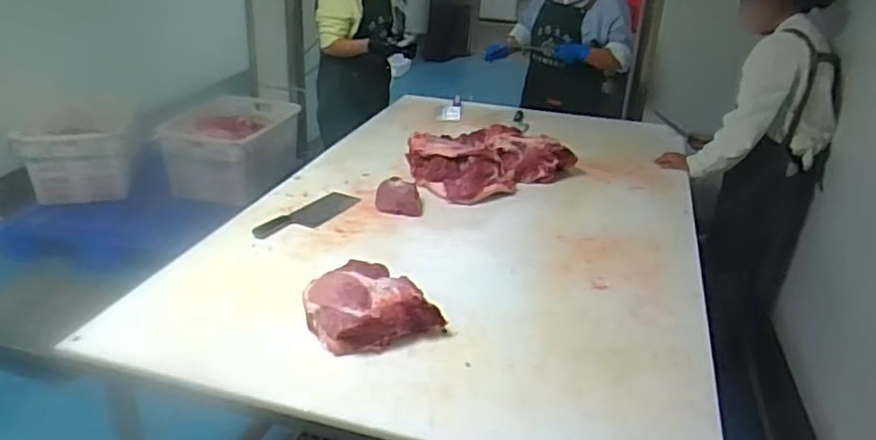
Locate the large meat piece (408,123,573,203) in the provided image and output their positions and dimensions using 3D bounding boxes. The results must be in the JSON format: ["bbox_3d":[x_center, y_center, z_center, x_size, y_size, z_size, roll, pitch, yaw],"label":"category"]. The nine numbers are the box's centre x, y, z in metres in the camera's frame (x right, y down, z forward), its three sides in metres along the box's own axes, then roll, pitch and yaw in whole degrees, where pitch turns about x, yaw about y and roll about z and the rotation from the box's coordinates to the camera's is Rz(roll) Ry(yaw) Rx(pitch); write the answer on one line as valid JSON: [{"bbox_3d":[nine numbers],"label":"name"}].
[{"bbox_3d":[0.157,-0.180,1.931,0.436,0.129,0.245,-13,31,-30],"label":"large meat piece"}]

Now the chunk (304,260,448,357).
[{"bbox_3d":[-0.141,0.164,1.308,0.244,0.088,0.202,-10,29,-24],"label":"chunk"}]

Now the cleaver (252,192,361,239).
[{"bbox_3d":[-0.344,-0.010,1.722,0.099,0.021,0.312,22,32,32],"label":"cleaver"}]

